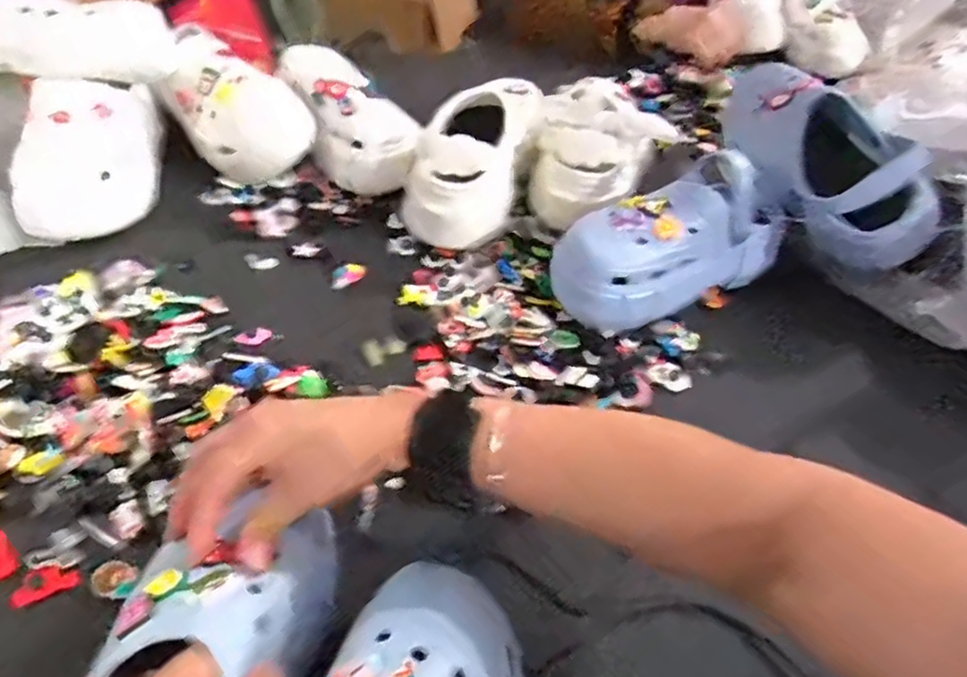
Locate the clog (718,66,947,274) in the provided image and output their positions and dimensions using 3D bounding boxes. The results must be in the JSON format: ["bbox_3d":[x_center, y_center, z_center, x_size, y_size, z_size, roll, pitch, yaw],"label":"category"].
[{"bbox_3d":[0.352,-0.185,0.714,0.127,0.116,0.256,-22,65,-25],"label":"clog"}]

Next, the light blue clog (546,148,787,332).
[{"bbox_3d":[0.176,-0.097,0.669,0.222,0.130,0.092,-22,51,-25],"label":"light blue clog"}]

